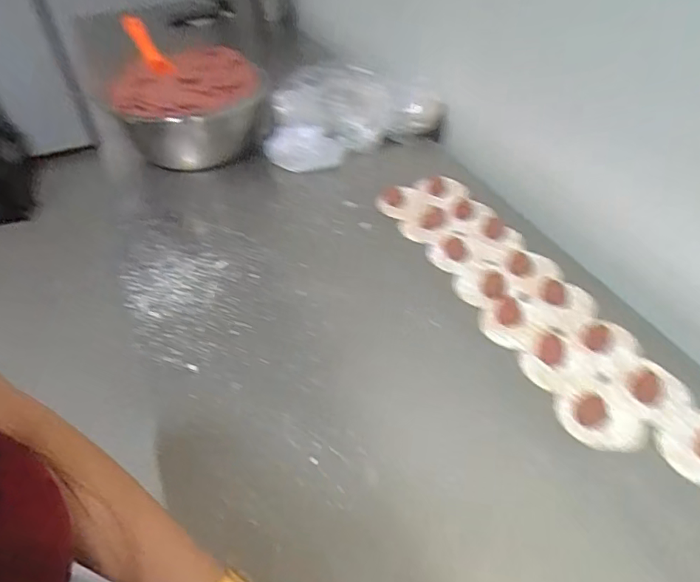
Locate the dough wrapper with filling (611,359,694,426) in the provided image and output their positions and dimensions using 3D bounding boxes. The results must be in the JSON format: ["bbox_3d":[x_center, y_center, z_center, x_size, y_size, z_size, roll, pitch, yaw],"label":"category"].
[{"bbox_3d":[0.339,0.112,0.582,0.071,0.012,0.079,-28,47,-21],"label":"dough wrapper with filling"}]

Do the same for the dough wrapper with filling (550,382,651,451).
[{"bbox_3d":[0.272,0.135,0.561,0.082,0.023,0.079,-4,43,4],"label":"dough wrapper with filling"}]

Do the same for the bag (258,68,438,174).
[{"bbox_3d":[0.005,-0.347,1.017,0.336,0.146,0.201,-7,43,-5],"label":"bag"}]

